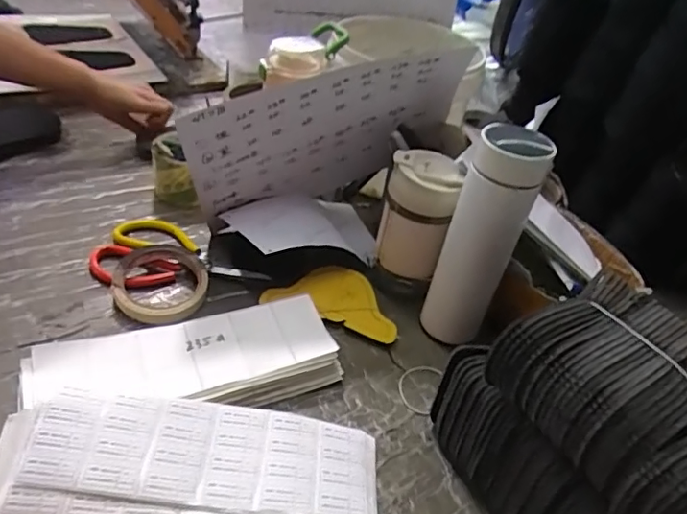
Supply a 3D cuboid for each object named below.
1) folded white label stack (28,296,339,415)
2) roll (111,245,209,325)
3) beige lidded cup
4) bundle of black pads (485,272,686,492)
[{"bbox_3d":[-0.136,0.090,0.486,0.260,0.029,0.097,-9,42,-22],"label":"folded white label stack"},{"bbox_3d":[-0.188,0.028,0.560,0.092,0.020,0.106,-2,40,-15],"label":"roll"},{"bbox_3d":[0.083,-0.047,0.591,0.070,0.127,0.064,6,39,-5],"label":"beige lidded cup"},{"bbox_3d":[0.191,0.081,0.379,0.129,0.055,0.117,-17,46,-29],"label":"bundle of black pads"}]

